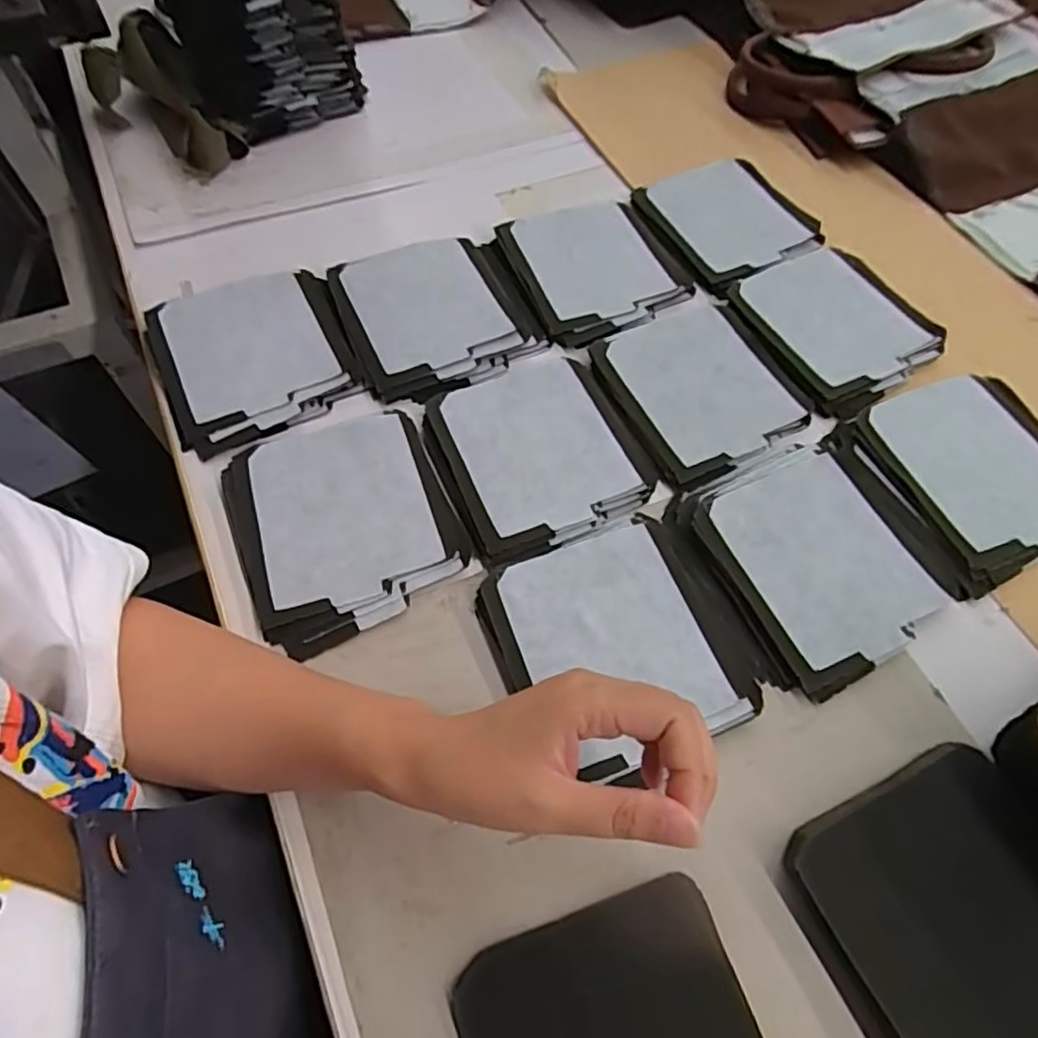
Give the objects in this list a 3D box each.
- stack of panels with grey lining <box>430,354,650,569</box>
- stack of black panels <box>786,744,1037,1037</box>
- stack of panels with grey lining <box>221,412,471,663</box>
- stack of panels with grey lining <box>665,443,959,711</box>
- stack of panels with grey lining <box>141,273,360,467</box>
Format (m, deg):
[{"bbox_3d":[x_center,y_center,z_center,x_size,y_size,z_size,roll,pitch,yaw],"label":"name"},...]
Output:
[{"bbox_3d":[0.013,-0.048,0.461,0.132,0.017,0.147,-20,63,-12],"label":"stack of panels with grey lining"},{"bbox_3d":[0.219,0.203,0.321,0.125,0.016,0.137,-20,63,-12],"label":"stack of black panels"},{"bbox_3d":[-0.116,-0.001,0.430,0.133,0.014,0.155,-21,64,-12],"label":"stack of panels with grey lining"},{"bbox_3d":[0.188,0.027,0.427,0.139,0.016,0.152,-21,63,-12],"label":"stack of panels with grey lining"},{"bbox_3d":[-0.200,-0.127,0.490,0.136,0.016,0.147,-22,64,-13],"label":"stack of panels with grey lining"}]

